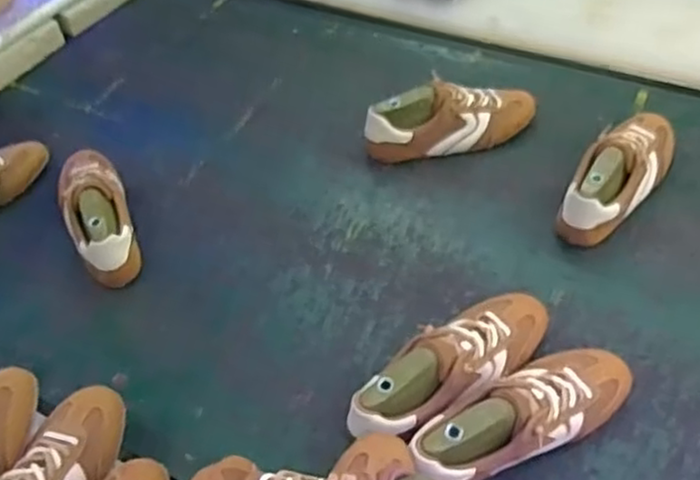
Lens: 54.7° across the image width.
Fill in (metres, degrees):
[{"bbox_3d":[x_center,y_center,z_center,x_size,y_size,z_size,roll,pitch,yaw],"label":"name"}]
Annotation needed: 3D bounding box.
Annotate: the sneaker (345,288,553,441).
[{"bbox_3d":[0.113,0.131,0.707,0.248,0.092,0.082,-40,53,-23],"label":"sneaker"}]

